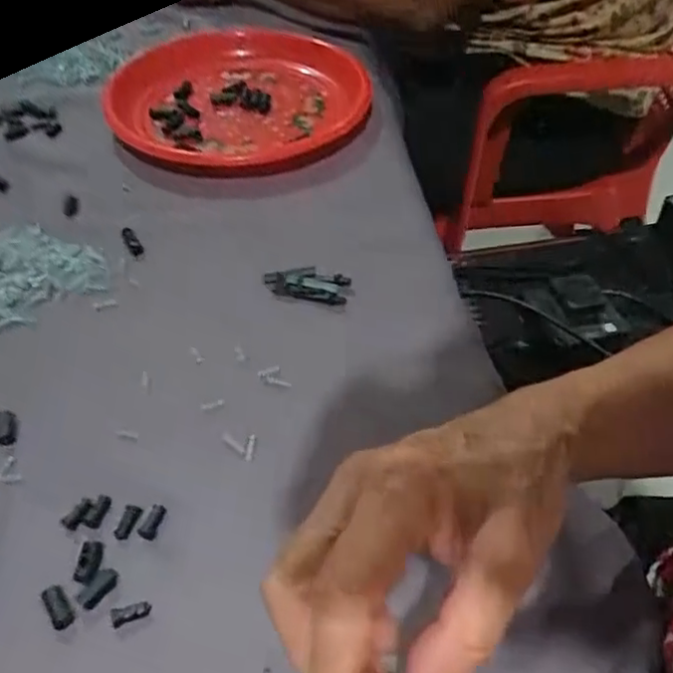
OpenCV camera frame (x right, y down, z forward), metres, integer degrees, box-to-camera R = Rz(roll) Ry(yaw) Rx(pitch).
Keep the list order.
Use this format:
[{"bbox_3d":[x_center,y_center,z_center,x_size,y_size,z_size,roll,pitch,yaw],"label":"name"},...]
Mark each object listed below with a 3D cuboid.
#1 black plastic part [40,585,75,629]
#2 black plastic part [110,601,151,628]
[{"bbox_3d":[-0.125,0.120,0.298,0.009,0.007,0.019,-26,67,-23],"label":"black plastic part"},{"bbox_3d":[-0.092,0.123,0.297,0.017,0.004,0.008,-13,48,-13],"label":"black plastic part"}]

